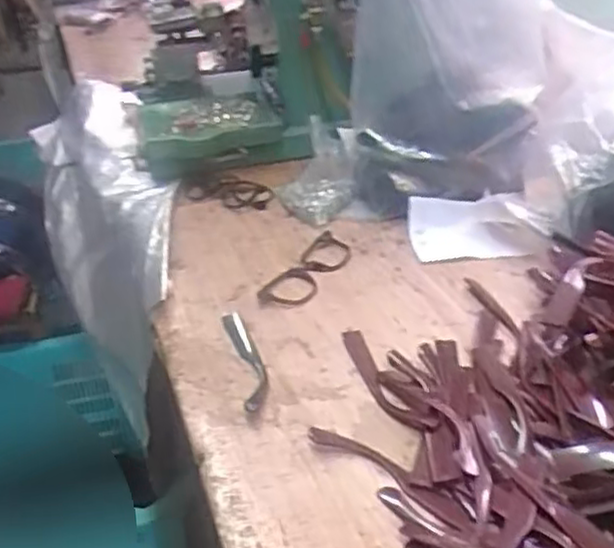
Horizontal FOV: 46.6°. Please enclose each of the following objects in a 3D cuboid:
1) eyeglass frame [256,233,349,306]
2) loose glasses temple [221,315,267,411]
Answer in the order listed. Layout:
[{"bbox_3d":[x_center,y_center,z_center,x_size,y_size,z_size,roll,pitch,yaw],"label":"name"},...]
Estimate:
[{"bbox_3d":[0.002,-0.004,0.768,0.051,0.010,0.142,17,38,28],"label":"eyeglass frame"},{"bbox_3d":[-0.055,0.076,0.654,0.025,0.005,0.141,-10,34,-11],"label":"loose glasses temple"}]

